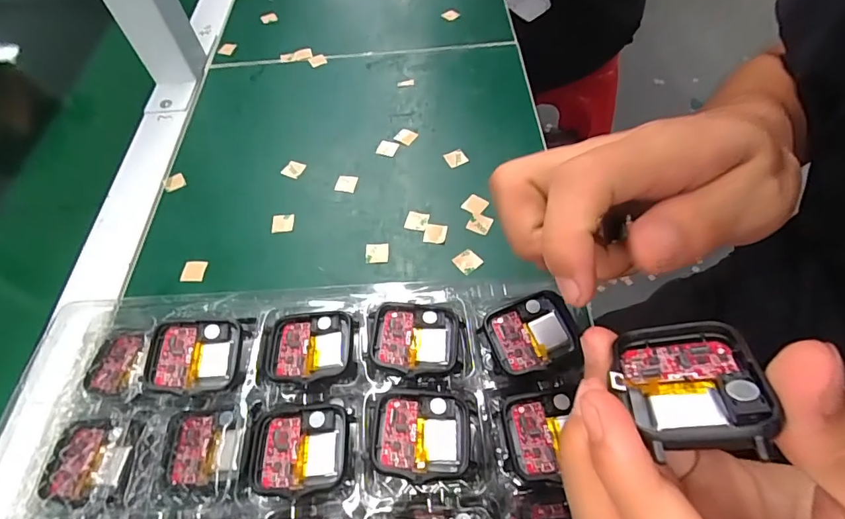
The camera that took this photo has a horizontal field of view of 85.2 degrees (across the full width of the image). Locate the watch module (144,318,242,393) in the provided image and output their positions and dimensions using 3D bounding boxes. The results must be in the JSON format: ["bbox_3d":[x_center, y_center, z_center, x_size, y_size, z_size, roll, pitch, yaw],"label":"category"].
[{"bbox_3d":[-0.114,0.048,0.230,0.042,0.005,0.036,1,62,-12],"label":"watch module"}]

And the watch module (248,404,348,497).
[{"bbox_3d":[-0.056,0.086,0.208,0.042,0.006,0.037,-3,56,3],"label":"watch module"}]

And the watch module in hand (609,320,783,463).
[{"bbox_3d":[0.076,0.036,0.131,0.035,0.008,0.046,-13,25,24],"label":"watch module in hand"}]

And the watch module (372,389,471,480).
[{"bbox_3d":[0.000,0.077,0.205,0.042,0.006,0.037,-2,56,3],"label":"watch module"}]

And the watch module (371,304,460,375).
[{"bbox_3d":[-0.004,0.040,0.232,0.043,0.006,0.038,4,57,7],"label":"watch module"}]

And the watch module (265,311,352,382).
[{"bbox_3d":[-0.058,0.044,0.236,0.041,0.005,0.037,-6,56,1],"label":"watch module"}]

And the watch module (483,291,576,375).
[{"bbox_3d":[0.055,0.037,0.233,0.042,0.011,0.033,-21,57,-9],"label":"watch module"}]

